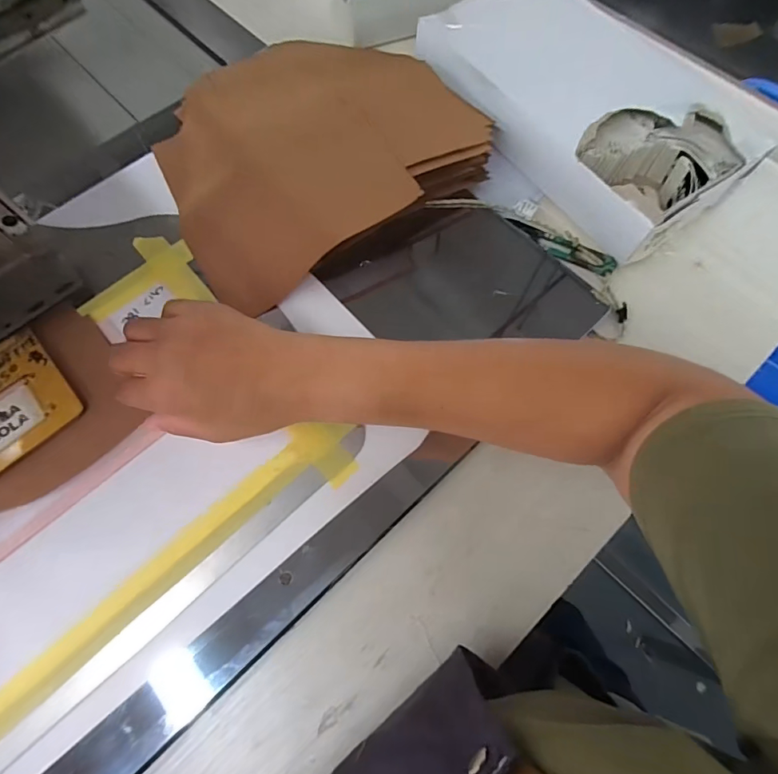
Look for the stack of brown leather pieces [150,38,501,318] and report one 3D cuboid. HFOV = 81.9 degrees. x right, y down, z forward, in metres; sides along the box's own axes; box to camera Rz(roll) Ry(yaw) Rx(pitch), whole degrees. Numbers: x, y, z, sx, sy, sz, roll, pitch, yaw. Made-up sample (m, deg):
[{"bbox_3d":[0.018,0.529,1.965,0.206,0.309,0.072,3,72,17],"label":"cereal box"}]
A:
[{"bbox_3d":[-0.081,-0.223,0.406,0.267,0.052,0.267,-37,73,-12],"label":"stack of brown leather pieces"}]

